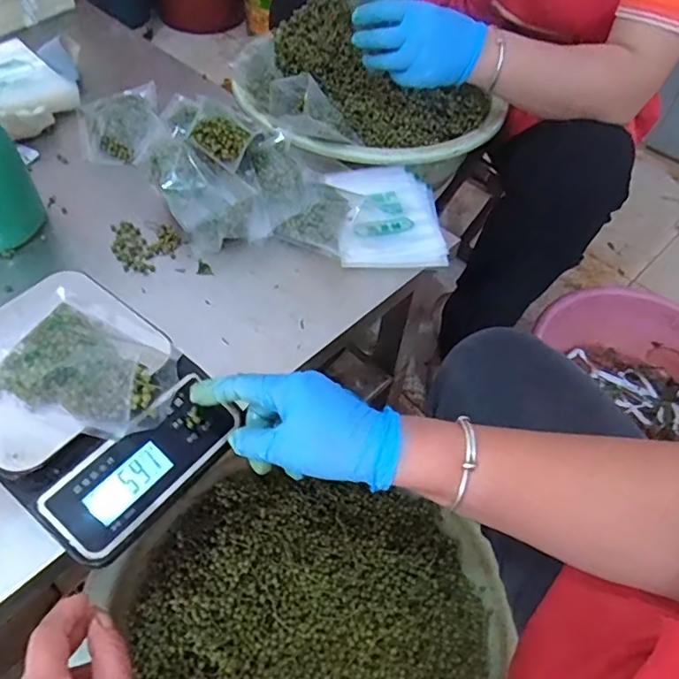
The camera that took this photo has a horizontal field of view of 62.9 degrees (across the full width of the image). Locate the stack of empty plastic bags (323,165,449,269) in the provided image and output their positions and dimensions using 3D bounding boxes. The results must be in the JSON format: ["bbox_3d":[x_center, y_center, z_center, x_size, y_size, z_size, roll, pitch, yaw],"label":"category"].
[{"bbox_3d":[0.052,-0.138,0.606,0.112,0.014,0.157,0,53,-5],"label":"stack of empty plastic bags"}]

